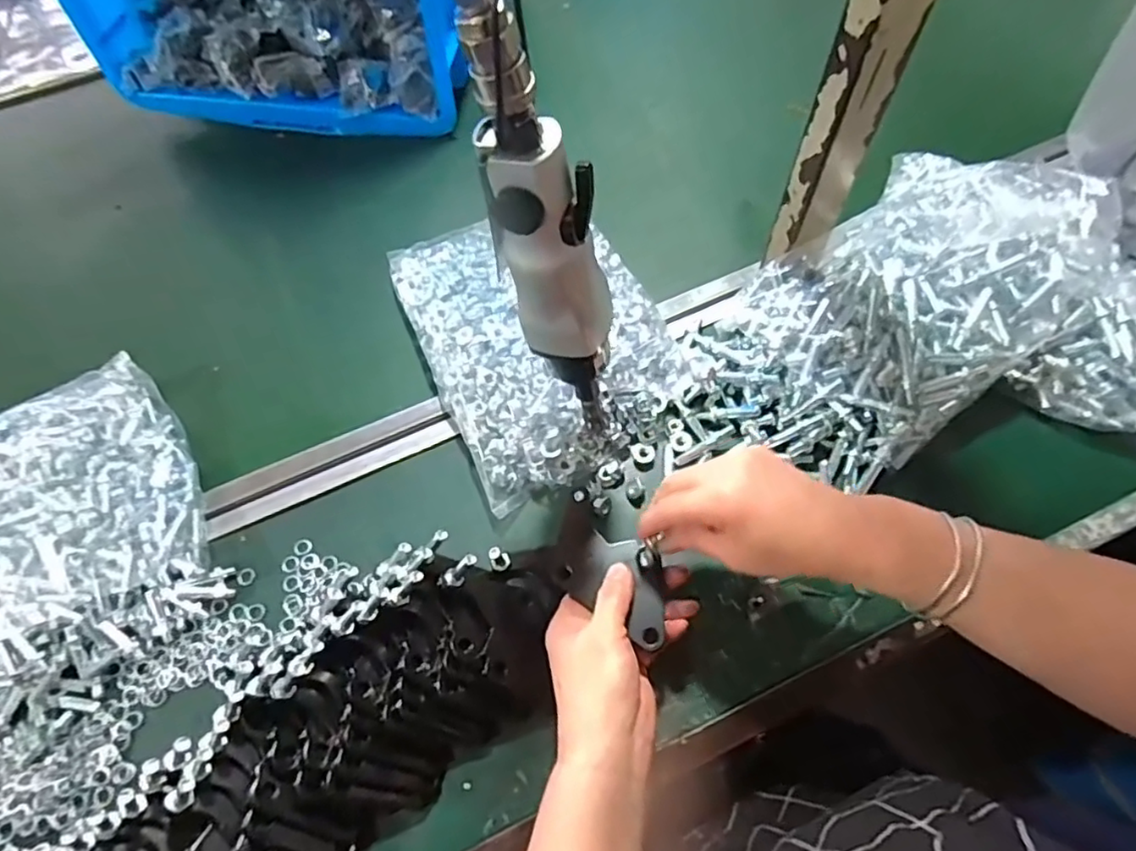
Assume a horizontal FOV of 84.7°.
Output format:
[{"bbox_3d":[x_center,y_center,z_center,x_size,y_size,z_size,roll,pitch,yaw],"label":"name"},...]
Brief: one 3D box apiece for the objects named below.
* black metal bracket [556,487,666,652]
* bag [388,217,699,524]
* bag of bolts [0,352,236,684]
[{"bbox_3d":[0.027,0.096,0.415,0.056,0.014,0.109,-41,68,-16],"label":"black metal bracket"},{"bbox_3d":[-0.027,-0.087,0.519,0.187,0.046,0.264,-25,65,-9],"label":"bag"},{"bbox_3d":[-0.383,0.074,0.465,0.194,0.036,0.232,-30,66,-11],"label":"bag of bolts"}]

